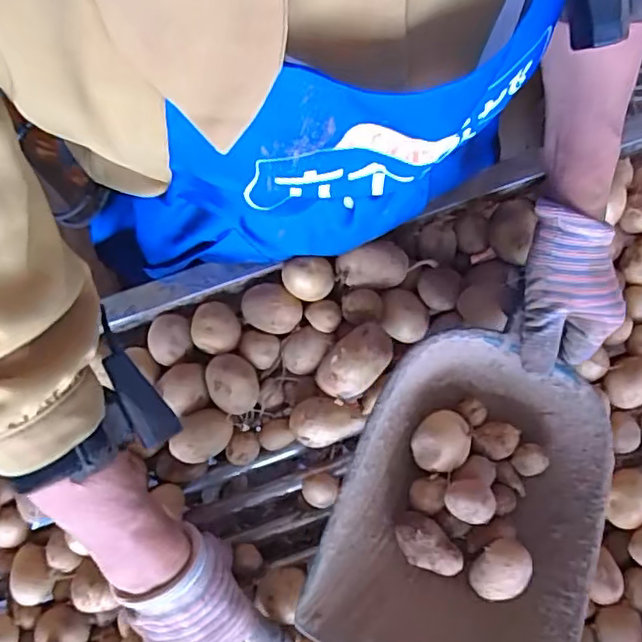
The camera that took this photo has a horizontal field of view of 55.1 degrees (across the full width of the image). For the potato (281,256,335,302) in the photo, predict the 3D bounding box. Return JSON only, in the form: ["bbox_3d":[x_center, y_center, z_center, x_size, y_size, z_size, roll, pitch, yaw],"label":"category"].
[{"bbox_3d":[-0.011,-0.035,0.521,0.043,0.029,0.033,7,78,-4],"label":"potato"}]

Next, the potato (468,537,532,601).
[{"bbox_3d":[0.124,0.171,0.421,0.032,0.030,0.042,28,77,1],"label":"potato"}]

